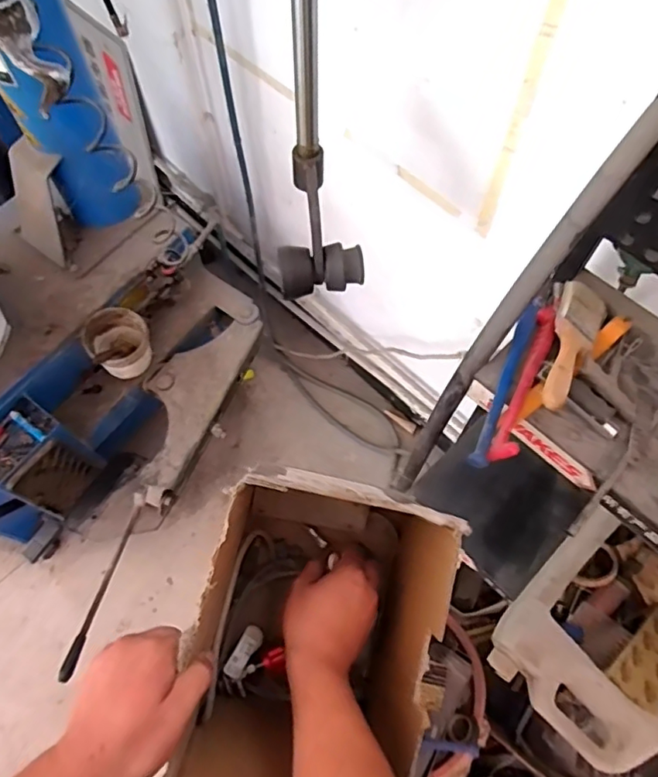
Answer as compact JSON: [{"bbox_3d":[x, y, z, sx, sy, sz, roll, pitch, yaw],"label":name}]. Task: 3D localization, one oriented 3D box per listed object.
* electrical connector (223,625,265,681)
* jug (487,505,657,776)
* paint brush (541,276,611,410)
[{"bbox_3d":[-0.091,0.284,0.591,0.021,0.010,0.054,27,55,12],"label":"electrical connector"},{"bbox_3d":[0.391,0.333,0.763,0.303,0.127,0.220,-42,71,-18],"label":"jug"},{"bbox_3d":[0.260,-0.051,0.584,0.053,0.020,0.199,26,55,12],"label":"paint brush"}]

